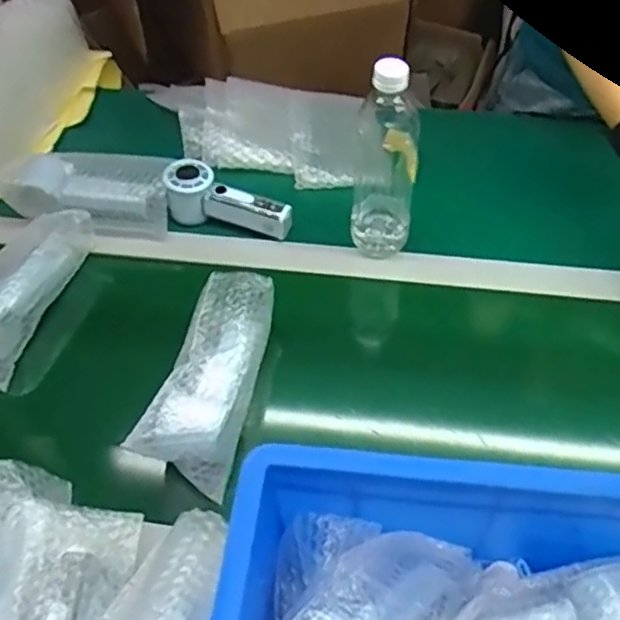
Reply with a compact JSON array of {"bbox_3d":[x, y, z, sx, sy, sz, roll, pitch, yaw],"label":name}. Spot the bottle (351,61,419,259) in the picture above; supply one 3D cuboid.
[{"bbox_3d":[0.079,-0.156,0.687,0.064,0.216,0.069,4,52,6],"label":"bottle"}]

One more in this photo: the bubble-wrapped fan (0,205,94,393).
[{"bbox_3d":[-0.322,-0.029,0.708,0.082,0.063,0.205,13,54,12],"label":"bubble-wrapped fan"}]

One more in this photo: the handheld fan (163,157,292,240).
[{"bbox_3d":[-0.100,-0.124,0.775,0.159,0.051,0.066,20,54,1],"label":"handheld fan"}]

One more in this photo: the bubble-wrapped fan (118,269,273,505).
[{"bbox_3d":[-0.087,0.058,0.613,0.077,0.054,0.205,12,54,11],"label":"bubble-wrapped fan"}]

